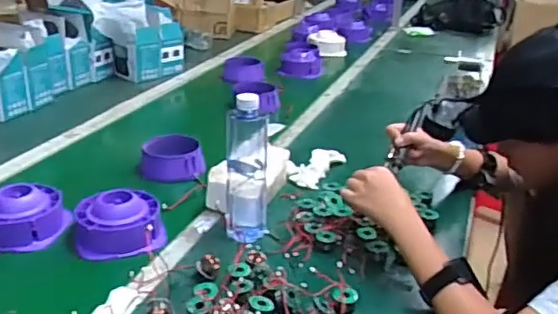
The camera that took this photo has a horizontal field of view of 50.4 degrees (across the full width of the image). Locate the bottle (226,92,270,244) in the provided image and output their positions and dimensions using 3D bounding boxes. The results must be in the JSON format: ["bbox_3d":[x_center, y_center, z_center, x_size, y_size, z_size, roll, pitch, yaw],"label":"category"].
[{"bbox_3d":[-0.050,0.014,0.949,0.068,0.224,0.064,3,24,0],"label":"bottle"}]

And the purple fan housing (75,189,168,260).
[{"bbox_3d":[-0.250,0.100,0.934,0.136,0.061,0.111,-3,25,-14],"label":"purple fan housing"}]

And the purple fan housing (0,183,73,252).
[{"bbox_3d":[-0.417,0.090,0.951,0.125,0.066,0.106,3,24,0],"label":"purple fan housing"}]

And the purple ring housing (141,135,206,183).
[{"bbox_3d":[-0.210,-0.004,1.179,0.119,0.061,0.100,-2,24,-11],"label":"purple ring housing"}]

